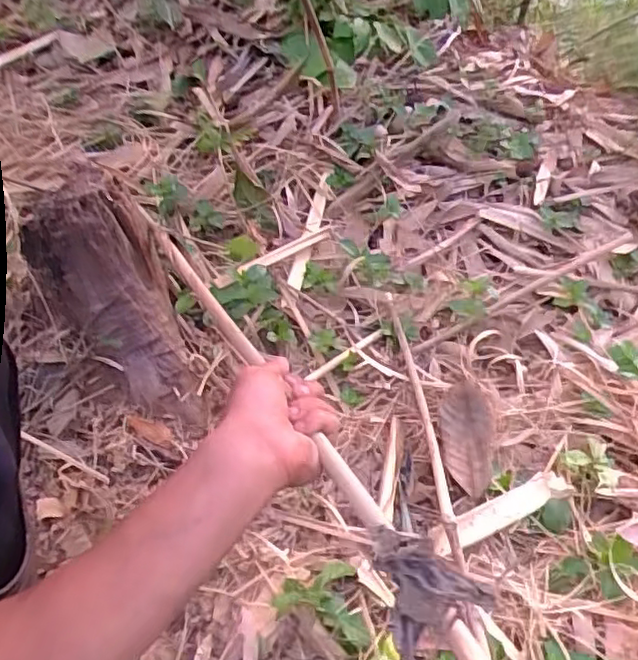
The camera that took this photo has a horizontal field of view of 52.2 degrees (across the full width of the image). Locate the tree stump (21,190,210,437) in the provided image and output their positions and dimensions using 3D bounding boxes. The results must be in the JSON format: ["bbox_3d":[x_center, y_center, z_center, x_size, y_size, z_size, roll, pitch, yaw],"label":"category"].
[{"bbox_3d":[-0.238,-0.024,0.823,0.135,0.328,0.104,-34,20,-26],"label":"tree stump"}]

